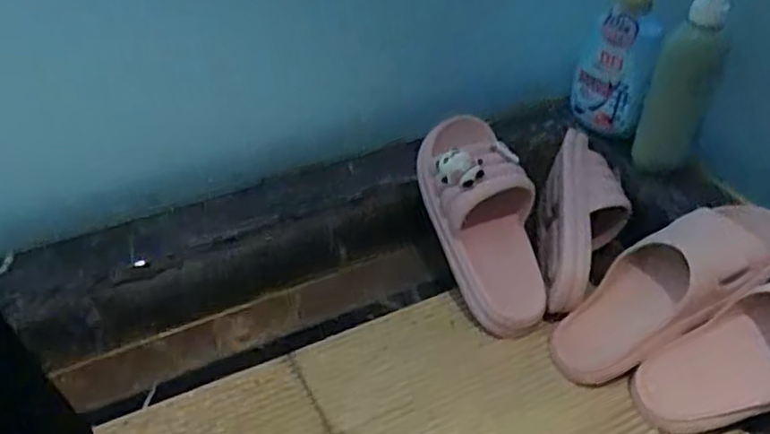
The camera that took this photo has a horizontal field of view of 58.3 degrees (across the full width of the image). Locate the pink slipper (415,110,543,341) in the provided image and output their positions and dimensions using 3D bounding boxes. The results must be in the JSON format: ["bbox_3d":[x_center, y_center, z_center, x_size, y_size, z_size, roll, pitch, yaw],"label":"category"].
[{"bbox_3d":[0.106,0.007,0.738,0.095,0.080,0.234,-15,85,-18],"label":"pink slipper"}]

